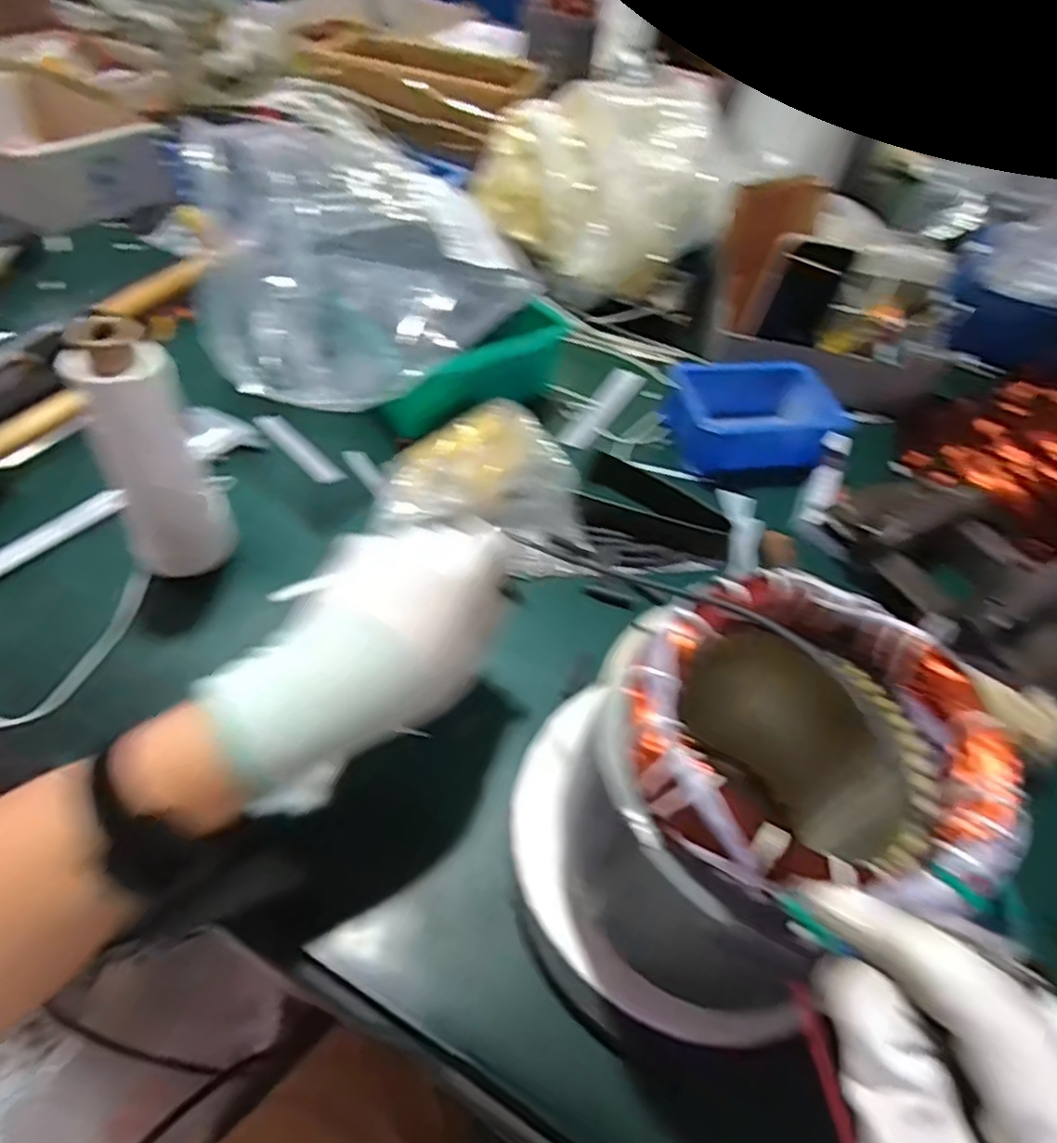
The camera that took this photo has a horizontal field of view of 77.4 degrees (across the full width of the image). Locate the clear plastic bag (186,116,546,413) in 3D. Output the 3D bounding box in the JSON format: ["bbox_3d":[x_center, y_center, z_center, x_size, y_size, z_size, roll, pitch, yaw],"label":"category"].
[{"bbox_3d":[-0.149,-0.241,0.542,0.216,0.138,0.241,40,56,22],"label":"clear plastic bag"}]

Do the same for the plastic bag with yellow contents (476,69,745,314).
[{"bbox_3d":[0.067,-0.392,0.694,0.235,0.162,0.160,-2,57,-6],"label":"plastic bag with yellow contents"}]

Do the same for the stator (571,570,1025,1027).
[{"bbox_3d":[0.101,0.098,0.299,0.129,0.162,0.145,33,60,16],"label":"stator"}]

